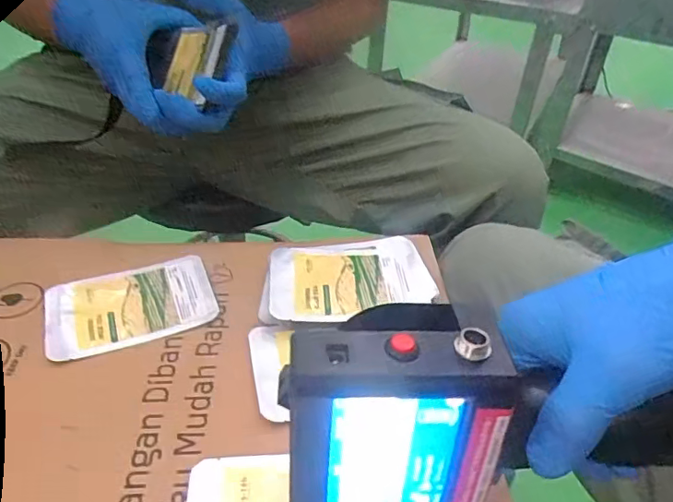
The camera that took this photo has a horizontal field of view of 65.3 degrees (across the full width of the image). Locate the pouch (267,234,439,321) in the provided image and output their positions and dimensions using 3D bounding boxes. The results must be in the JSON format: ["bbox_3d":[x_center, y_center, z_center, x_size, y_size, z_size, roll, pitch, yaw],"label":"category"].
[{"bbox_3d":[0.010,0.021,0.448,0.135,0.020,0.090,-6,40,-11],"label":"pouch"}]

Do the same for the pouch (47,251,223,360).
[{"bbox_3d":[-0.171,0.042,0.437,0.128,0.015,0.090,-14,43,-20],"label":"pouch"}]

